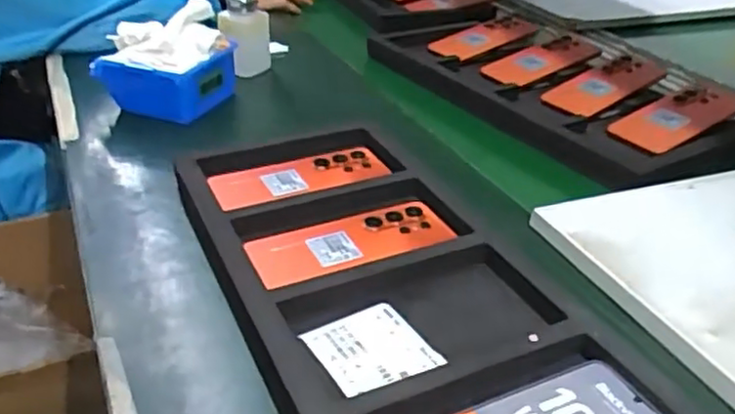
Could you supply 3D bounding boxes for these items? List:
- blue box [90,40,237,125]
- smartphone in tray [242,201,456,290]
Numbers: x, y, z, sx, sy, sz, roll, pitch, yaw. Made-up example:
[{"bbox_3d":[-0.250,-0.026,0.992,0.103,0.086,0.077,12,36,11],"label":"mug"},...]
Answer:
[{"bbox_3d":[-0.247,-0.157,0.824,0.133,0.071,0.104,16,34,19],"label":"blue box"},{"bbox_3d":[-0.013,0.031,0.559,0.172,0.015,0.074,-11,35,-23],"label":"smartphone in tray"}]

